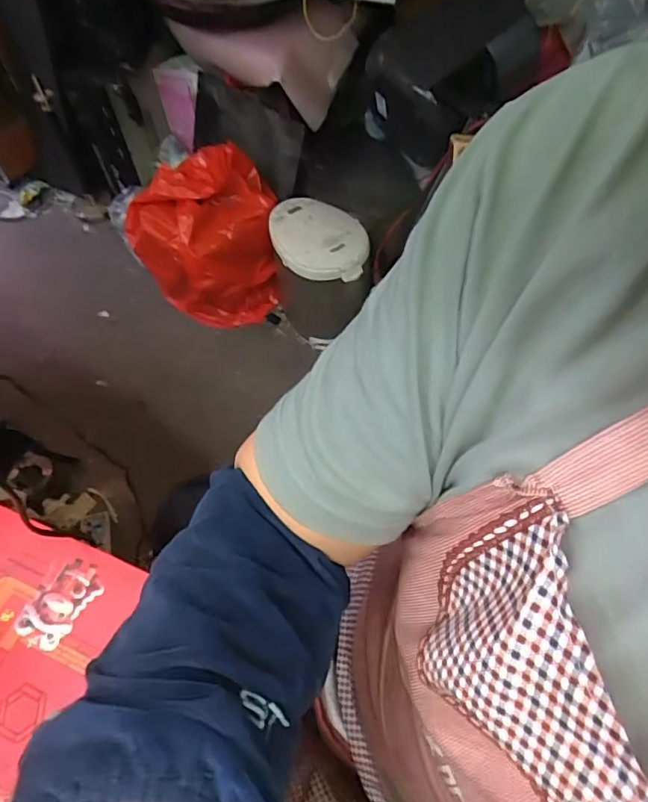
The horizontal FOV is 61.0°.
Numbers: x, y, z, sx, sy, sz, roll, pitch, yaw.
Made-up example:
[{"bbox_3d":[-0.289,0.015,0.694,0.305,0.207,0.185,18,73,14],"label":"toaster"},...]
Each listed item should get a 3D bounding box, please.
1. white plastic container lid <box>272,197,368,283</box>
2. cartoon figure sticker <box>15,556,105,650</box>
[{"bbox_3d":[-0.012,-0.401,1.310,0.222,0.065,0.244,-3,57,2],"label":"white plastic container lid"},{"bbox_3d":[-0.177,0.135,0.370,0.036,0.004,0.056,27,62,19],"label":"cartoon figure sticker"}]

